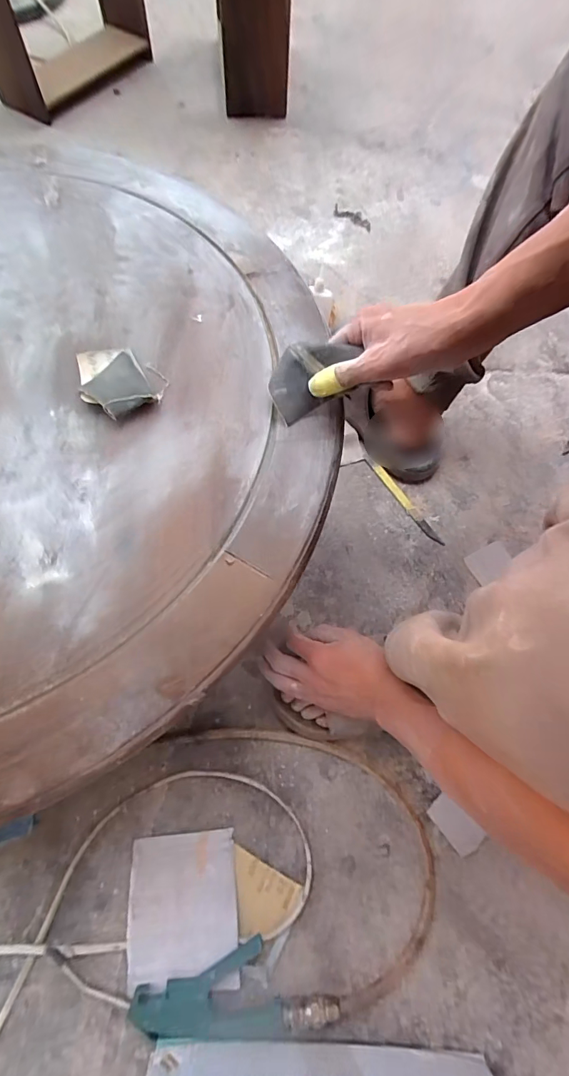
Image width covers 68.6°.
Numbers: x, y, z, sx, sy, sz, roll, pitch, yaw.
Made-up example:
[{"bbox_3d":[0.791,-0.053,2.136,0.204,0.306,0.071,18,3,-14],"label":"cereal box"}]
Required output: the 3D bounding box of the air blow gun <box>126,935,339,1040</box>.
[{"bbox_3d":[-0.050,0.447,0.415,0.195,0.021,0.071,-4,68,-4],"label":"air blow gun"}]

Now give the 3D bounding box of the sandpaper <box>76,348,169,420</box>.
[{"bbox_3d":[-0.164,-0.156,0.401,0.092,0.018,0.070,38,71,12],"label":"sandpaper"}]

